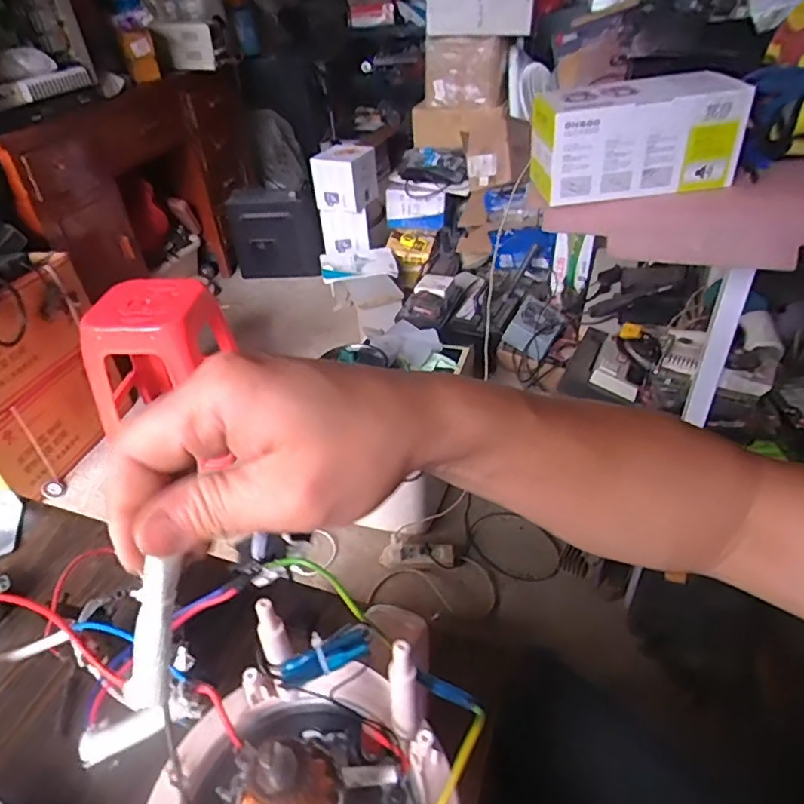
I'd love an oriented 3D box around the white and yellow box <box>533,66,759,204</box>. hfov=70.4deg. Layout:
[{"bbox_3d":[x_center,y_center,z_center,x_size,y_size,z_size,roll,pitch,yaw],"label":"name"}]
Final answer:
[{"bbox_3d":[0.295,-0.333,0.716,0.240,0.121,0.109,-4,39,-2],"label":"white and yellow box"}]

